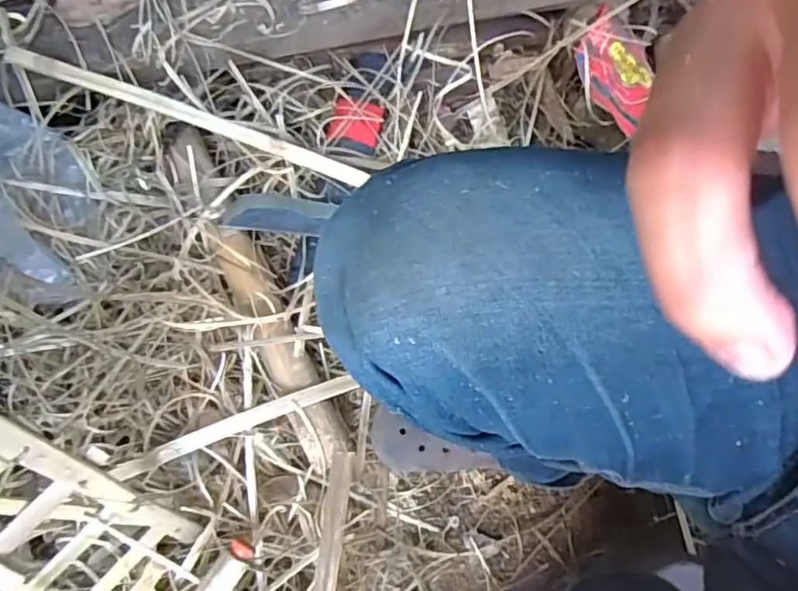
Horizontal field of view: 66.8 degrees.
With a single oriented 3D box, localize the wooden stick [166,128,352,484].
[{"bbox_3d":[-0.164,-0.027,0.638,0.050,0.036,0.446,-26,70,-12],"label":"wooden stick"}]

